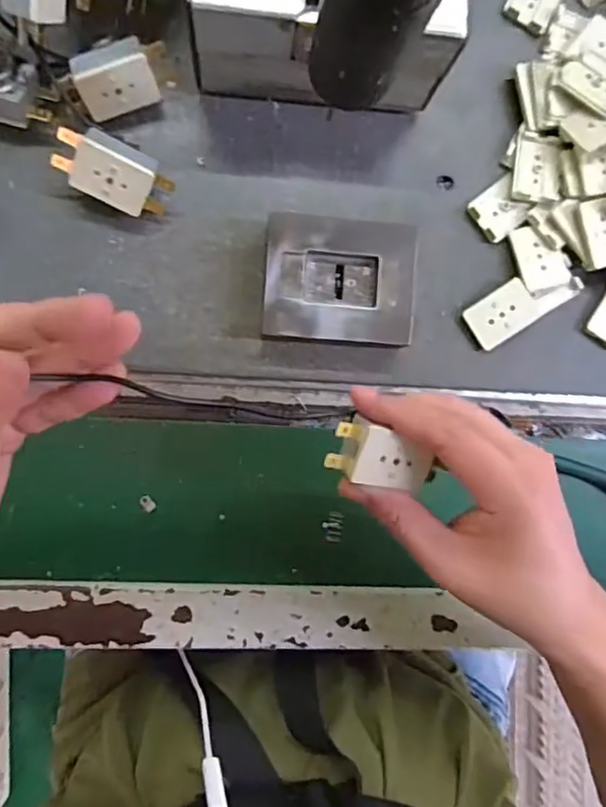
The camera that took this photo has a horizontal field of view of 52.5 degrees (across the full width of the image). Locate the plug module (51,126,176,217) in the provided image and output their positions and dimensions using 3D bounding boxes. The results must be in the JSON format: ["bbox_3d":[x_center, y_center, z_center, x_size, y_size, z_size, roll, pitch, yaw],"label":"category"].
[{"bbox_3d":[-0.098,-0.122,0.323,0.056,0.024,0.032,17,121,-12],"label":"plug module"}]

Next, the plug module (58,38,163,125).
[{"bbox_3d":[-0.097,-0.170,0.322,0.052,0.030,0.018,-18,59,-5],"label":"plug module"}]

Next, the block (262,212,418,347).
[{"bbox_3d":[0.019,-0.065,0.339,0.079,0.026,0.065,3,92,-7],"label":"block"}]

